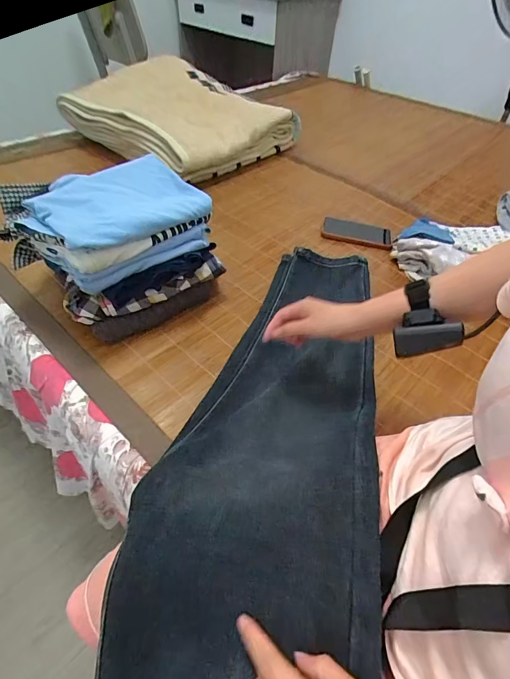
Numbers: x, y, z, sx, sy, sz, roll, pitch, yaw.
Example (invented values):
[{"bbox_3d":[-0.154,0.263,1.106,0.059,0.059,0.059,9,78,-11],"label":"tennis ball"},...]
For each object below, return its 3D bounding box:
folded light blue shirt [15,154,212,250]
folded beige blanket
[{"bbox_3d":[-0.223,-0.221,0.579,0.238,0.035,0.204,-34,58,-30],"label":"folded light blue shirt"},{"bbox_3d":[-0.192,-0.665,1.095,0.492,0.178,0.487,31,53,22],"label":"folded beige blanket"}]

